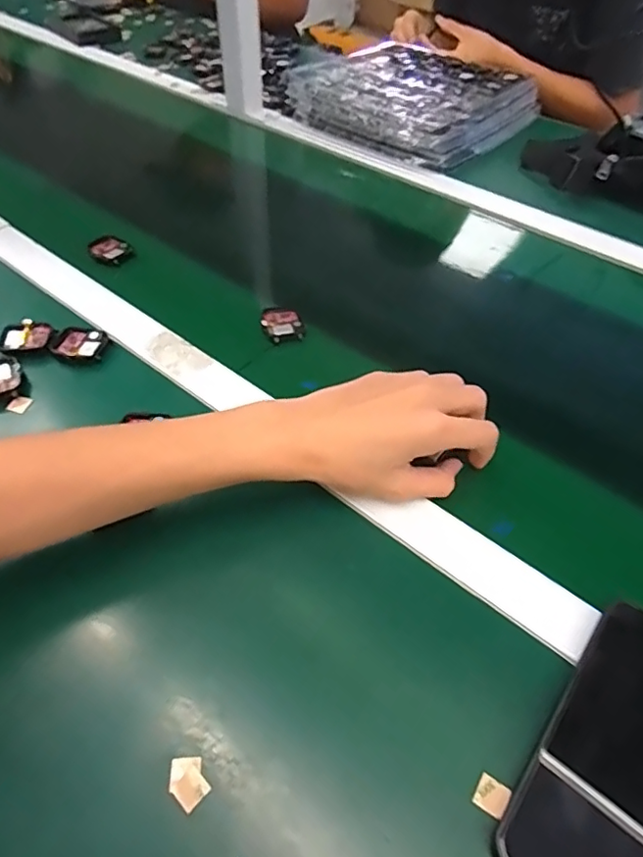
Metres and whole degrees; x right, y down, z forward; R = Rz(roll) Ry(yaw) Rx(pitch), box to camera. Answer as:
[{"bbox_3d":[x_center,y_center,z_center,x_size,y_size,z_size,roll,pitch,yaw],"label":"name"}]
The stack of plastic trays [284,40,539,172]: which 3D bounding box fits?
[{"bbox_3d":[0.136,-0.495,0.851,0.292,0.051,0.267,32,56,24],"label":"stack of plastic trays"}]

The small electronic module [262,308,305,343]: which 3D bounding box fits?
[{"bbox_3d":[-0.036,-0.098,0.535,0.038,0.010,0.040,-2,49,-3],"label":"small electronic module"}]

